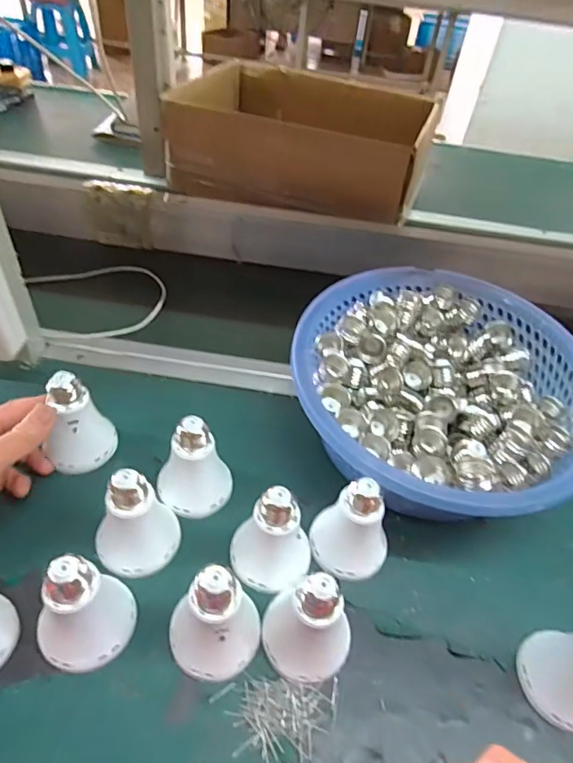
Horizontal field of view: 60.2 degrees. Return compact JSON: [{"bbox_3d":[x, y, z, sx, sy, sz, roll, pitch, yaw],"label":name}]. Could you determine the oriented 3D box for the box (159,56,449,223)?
[{"bbox_3d":[0.036,-0.429,0.864,0.407,0.117,0.329,18,47,10],"label":"box"}]

